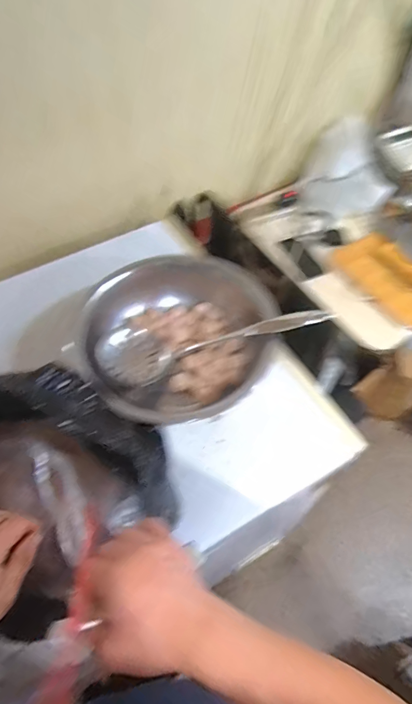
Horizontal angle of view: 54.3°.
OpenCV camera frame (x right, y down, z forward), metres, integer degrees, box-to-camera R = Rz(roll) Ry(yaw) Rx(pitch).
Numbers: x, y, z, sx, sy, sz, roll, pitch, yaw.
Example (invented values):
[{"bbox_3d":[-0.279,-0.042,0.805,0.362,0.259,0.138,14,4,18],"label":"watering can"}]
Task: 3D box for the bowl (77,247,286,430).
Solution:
[{"bbox_3d":[-0.057,-0.027,0.678,0.270,0.135,0.286,-1,56,1],"label":"bowl"}]

